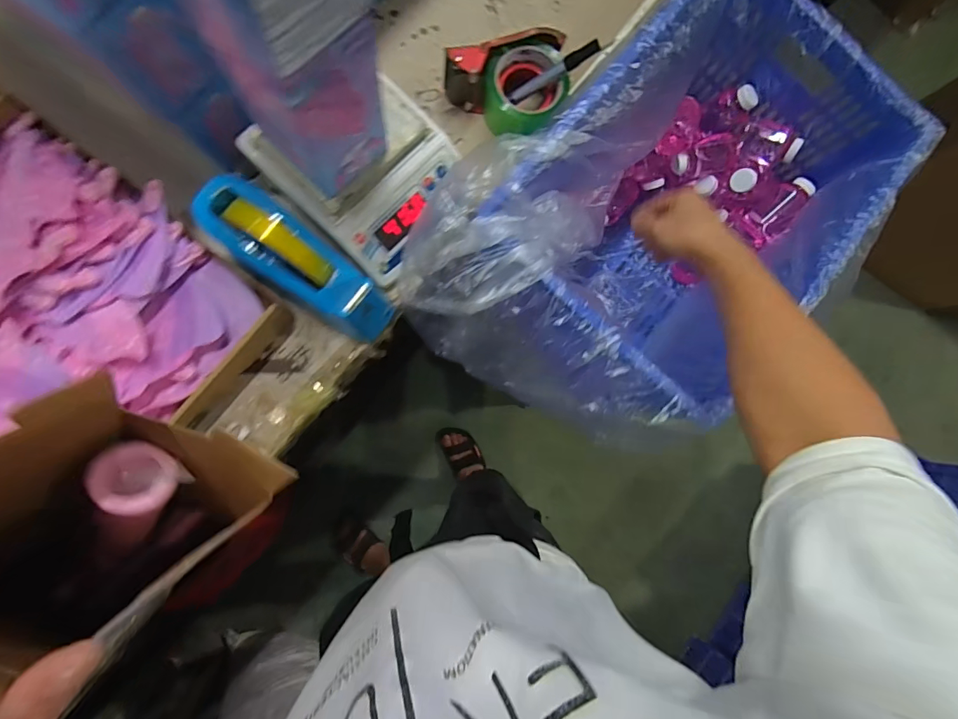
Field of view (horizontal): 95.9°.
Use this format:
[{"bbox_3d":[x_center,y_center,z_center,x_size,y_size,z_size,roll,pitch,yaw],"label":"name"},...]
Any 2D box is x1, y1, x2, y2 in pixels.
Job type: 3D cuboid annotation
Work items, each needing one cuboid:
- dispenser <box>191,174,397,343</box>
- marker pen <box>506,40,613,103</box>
[{"bbox_3d":[-0.186,-0.100,0.453,0.221,0.104,0.070,38,81,-17],"label":"dispenser"},{"bbox_3d":[0.092,-0.344,0.513,0.125,0.009,0.015,-16,87,29],"label":"marker pen"}]

